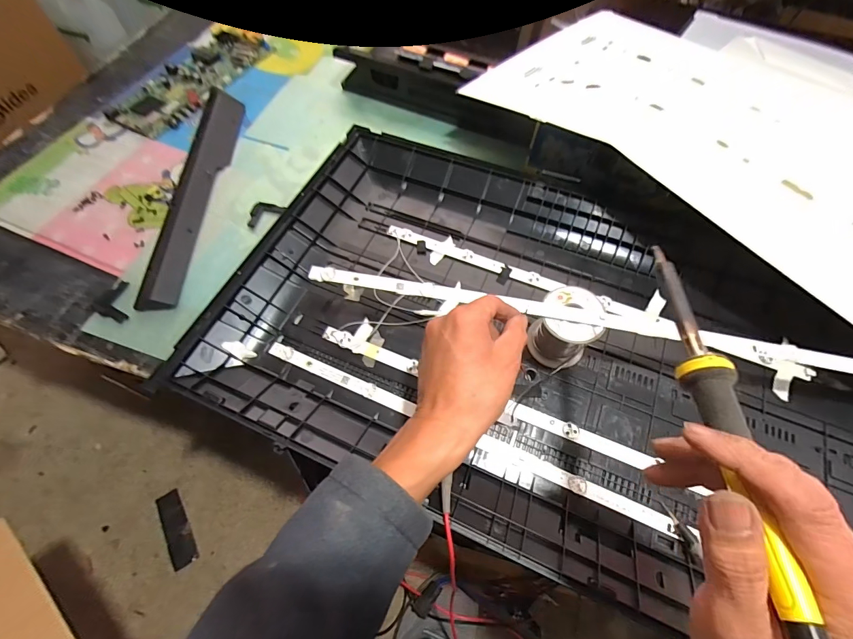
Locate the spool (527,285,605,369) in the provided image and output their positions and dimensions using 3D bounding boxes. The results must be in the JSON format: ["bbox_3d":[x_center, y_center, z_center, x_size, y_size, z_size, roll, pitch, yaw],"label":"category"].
[{"bbox_3d":[0.142,0.011,0.396,0.058,0.070,0.058,2,61,-3],"label":"spool"}]

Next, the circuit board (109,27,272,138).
[{"bbox_3d":[-0.389,-0.403,0.647,0.109,0.021,0.284,23,62,8],"label":"circuit board"}]

